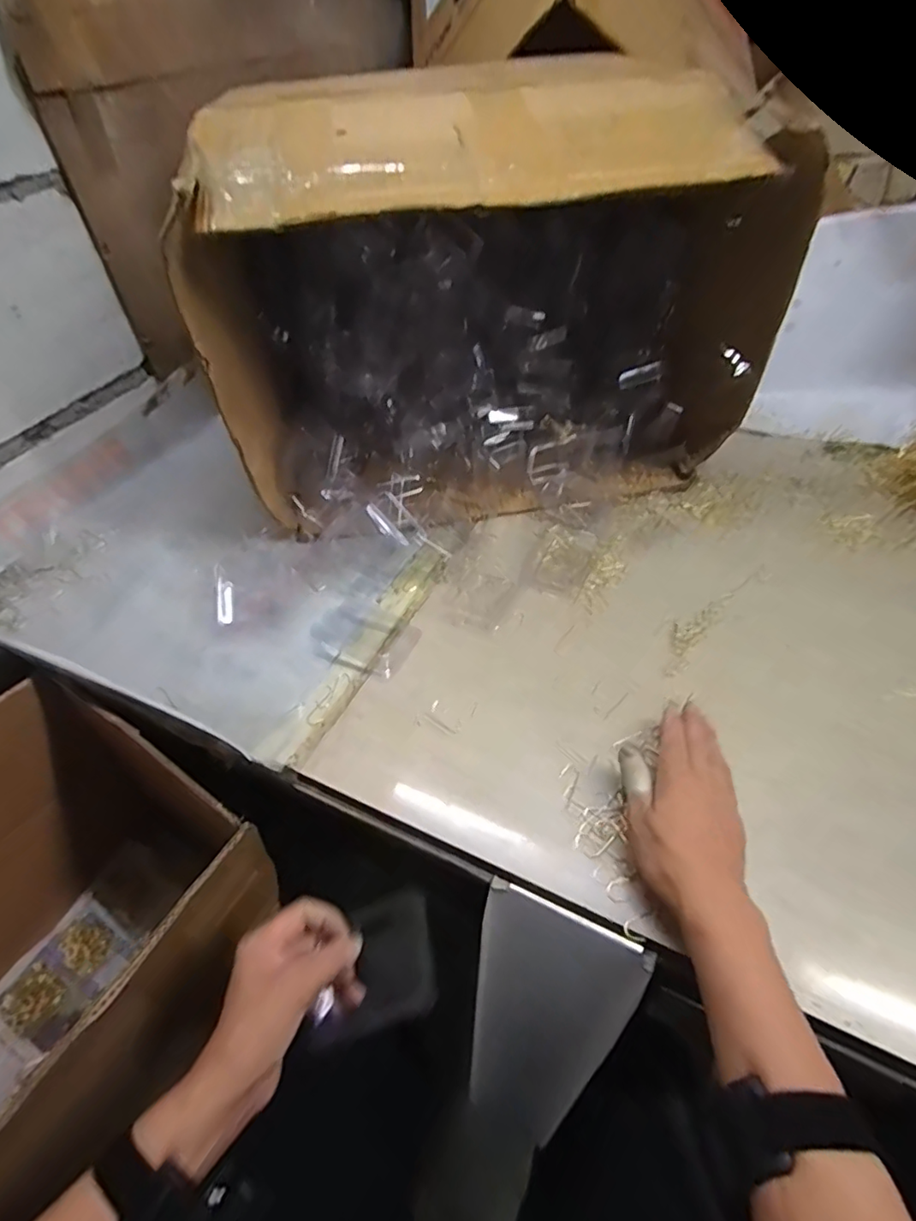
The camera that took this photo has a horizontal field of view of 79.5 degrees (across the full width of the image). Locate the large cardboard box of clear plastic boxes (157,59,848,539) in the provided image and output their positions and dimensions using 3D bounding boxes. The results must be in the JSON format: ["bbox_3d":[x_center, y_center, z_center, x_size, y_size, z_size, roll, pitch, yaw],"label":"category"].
[{"bbox_3d":[0.013,-0.353,0.660,0.580,0.385,0.356,-15,49,-10],"label":"large cardboard box of clear plastic boxes"}]

